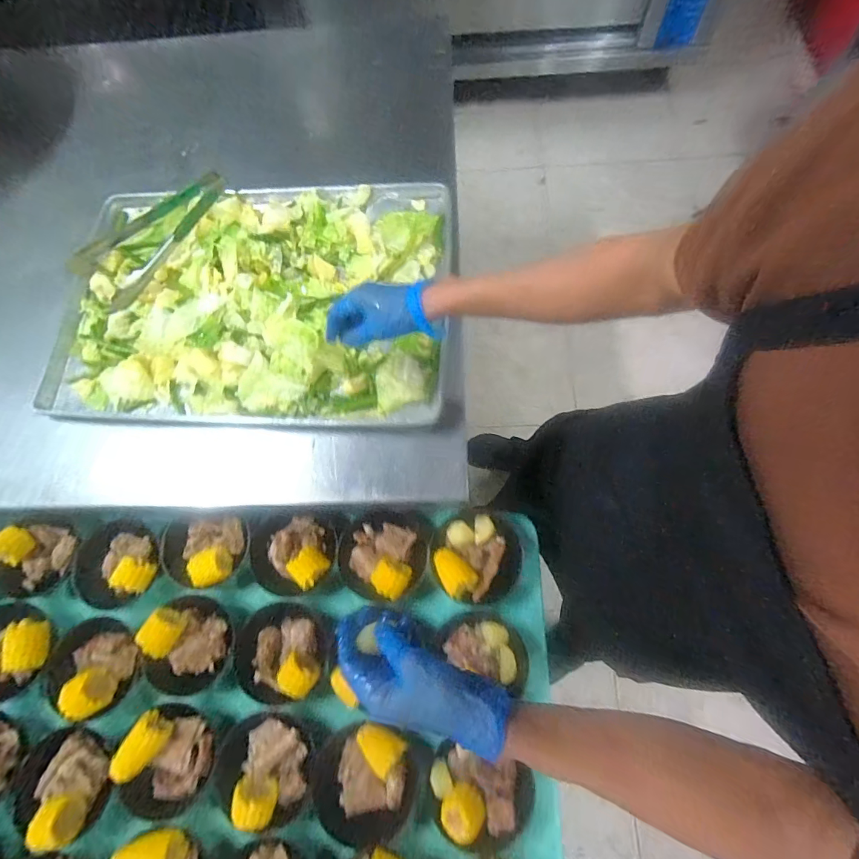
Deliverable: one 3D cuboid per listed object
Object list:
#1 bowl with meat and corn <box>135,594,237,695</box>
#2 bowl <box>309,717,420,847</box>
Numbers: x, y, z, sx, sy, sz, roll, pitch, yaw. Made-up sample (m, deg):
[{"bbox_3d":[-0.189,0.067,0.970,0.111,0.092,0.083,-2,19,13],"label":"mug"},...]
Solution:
[{"bbox_3d":[-0.368,0.324,0.652,0.119,0.071,0.135,-16,70,-3],"label":"bowl with meat and corn"},{"bbox_3d":[-0.092,0.483,0.595,0.141,0.055,0.138,-1,70,2],"label":"bowl"}]

